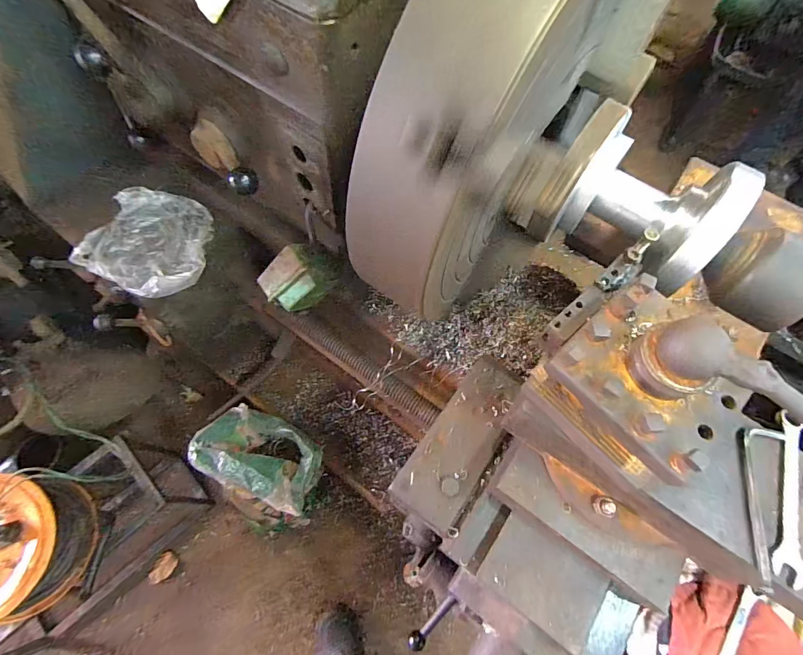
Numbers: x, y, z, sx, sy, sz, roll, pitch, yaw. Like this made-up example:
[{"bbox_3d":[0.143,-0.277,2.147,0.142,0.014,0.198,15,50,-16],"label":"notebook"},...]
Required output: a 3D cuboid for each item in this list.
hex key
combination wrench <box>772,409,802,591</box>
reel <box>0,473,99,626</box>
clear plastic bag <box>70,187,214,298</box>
[{"bbox_3d":[0.343,0.167,0.391,0.032,0.012,0.149,23,66,8],"label":"hex key"},{"bbox_3d":[0.379,0.163,0.396,0.026,0.013,0.155,20,65,6],"label":"combination wrench"},{"bbox_3d":[-0.839,0.461,0.848,0.256,0.214,0.285,6,65,0],"label":"reel"},{"bbox_3d":[-0.458,-0.166,0.757,0.221,0.040,0.213,23,66,8],"label":"clear plastic bag"}]

